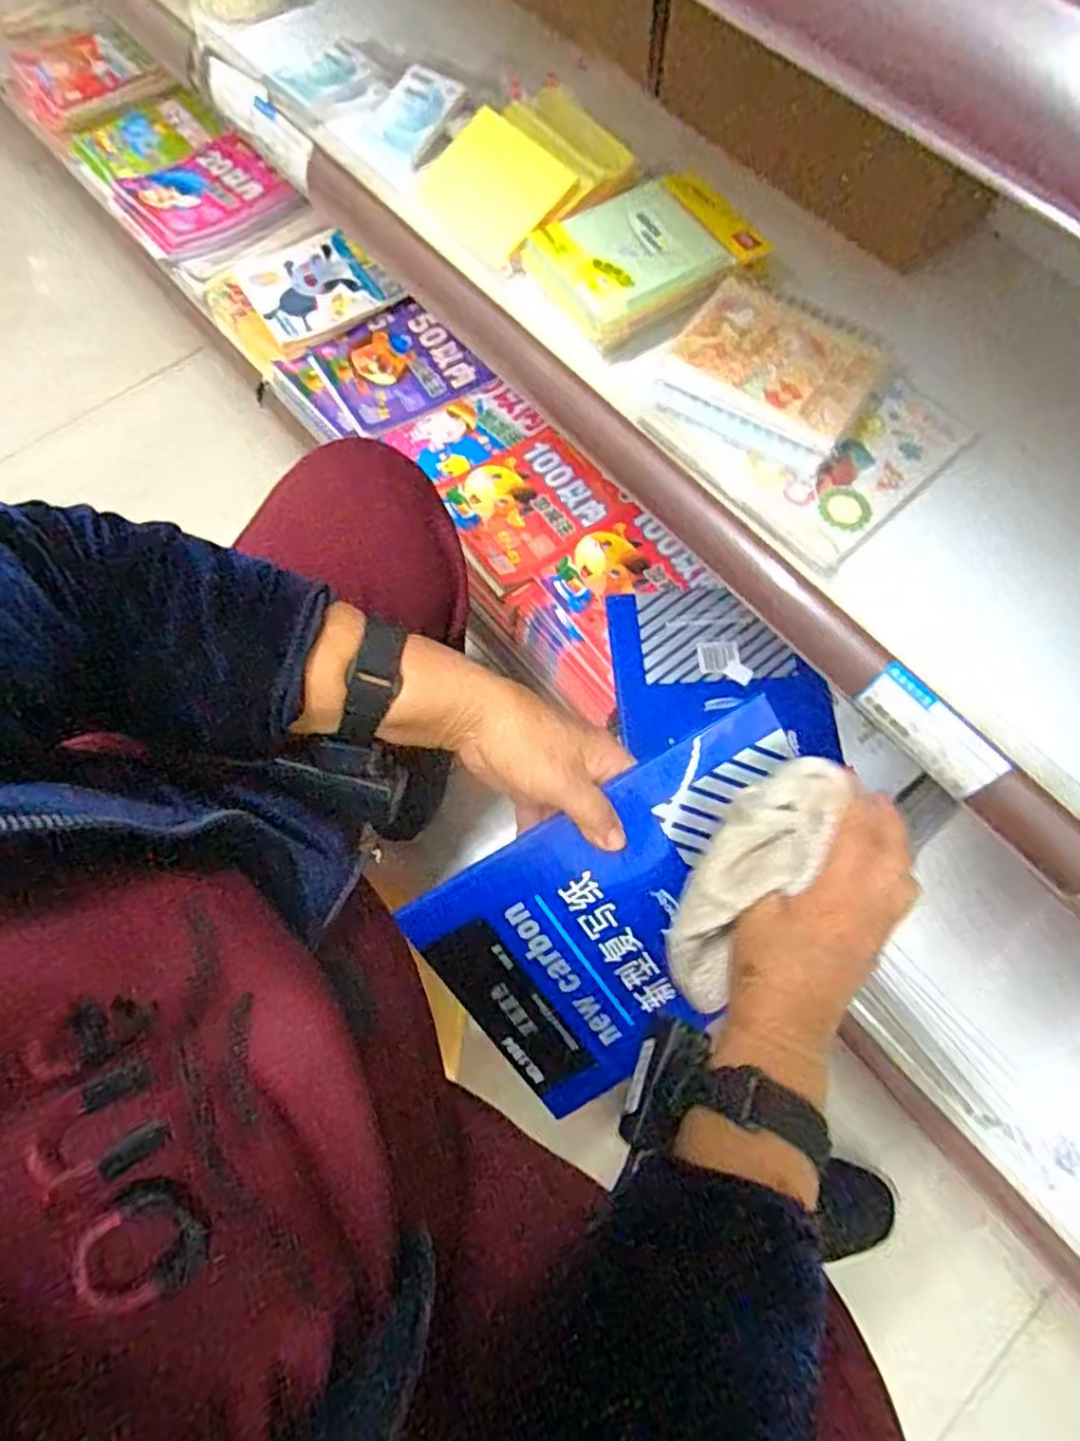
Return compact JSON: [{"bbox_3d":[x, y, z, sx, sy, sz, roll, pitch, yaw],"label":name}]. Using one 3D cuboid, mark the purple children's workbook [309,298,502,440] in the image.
[{"bbox_3d":[-0.160,-0.396,0.779,0.153,0.016,0.145,-29,73,-11],"label":"purple children's workbook"}]

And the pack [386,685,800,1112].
[{"bbox_3d":[0.065,0.126,0.433,0.248,0.014,0.179,-32,106,6],"label":"pack"}]

